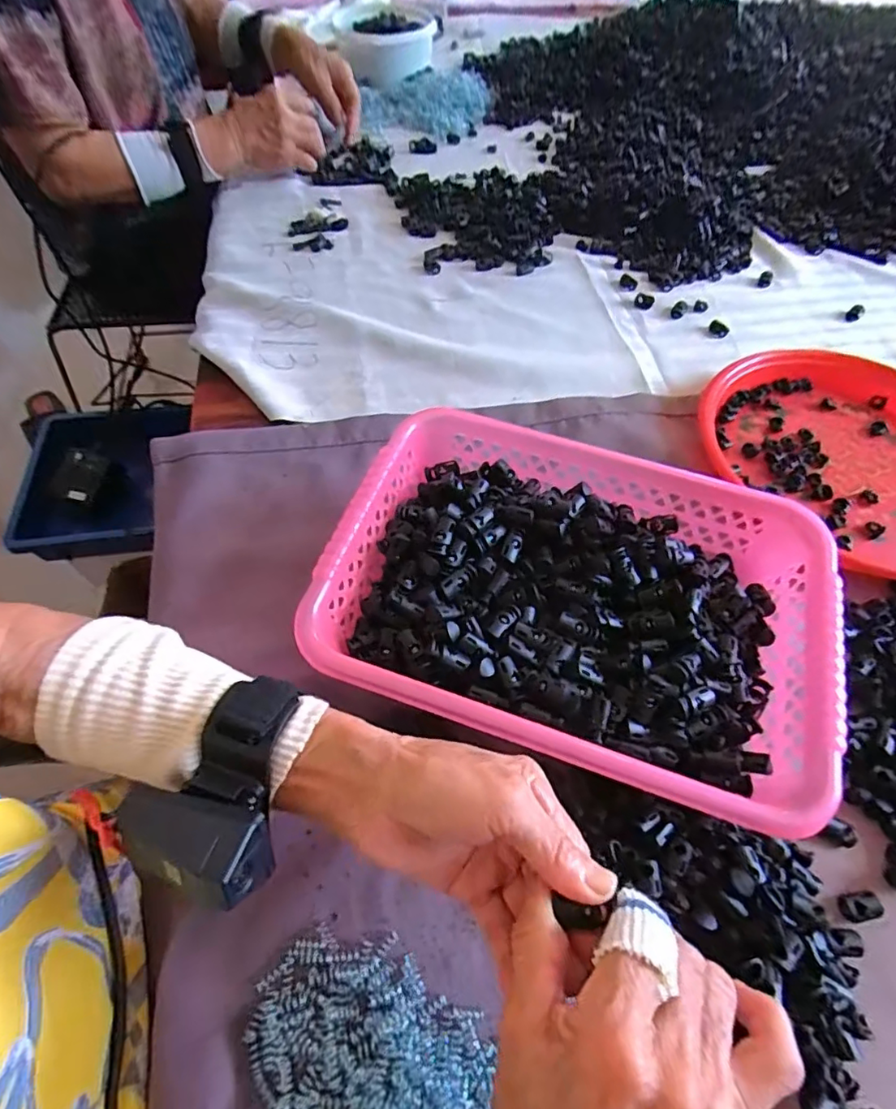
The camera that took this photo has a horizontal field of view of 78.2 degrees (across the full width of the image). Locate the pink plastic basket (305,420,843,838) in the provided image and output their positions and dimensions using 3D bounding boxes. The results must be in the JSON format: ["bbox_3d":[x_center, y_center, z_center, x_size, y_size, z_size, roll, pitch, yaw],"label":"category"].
[{"bbox_3d":[0.083,0.031,0.373,0.307,0.071,0.225,16,59,8],"label":"pink plastic basket"}]

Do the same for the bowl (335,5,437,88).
[{"bbox_3d":[-0.096,-0.828,0.892,0.151,0.064,0.180,-12,59,-9],"label":"bowl"}]

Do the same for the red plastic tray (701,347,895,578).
[{"bbox_3d":[0.371,-0.098,0.486,0.242,0.034,0.246,-31,64,-19],"label":"red plastic tray"}]

